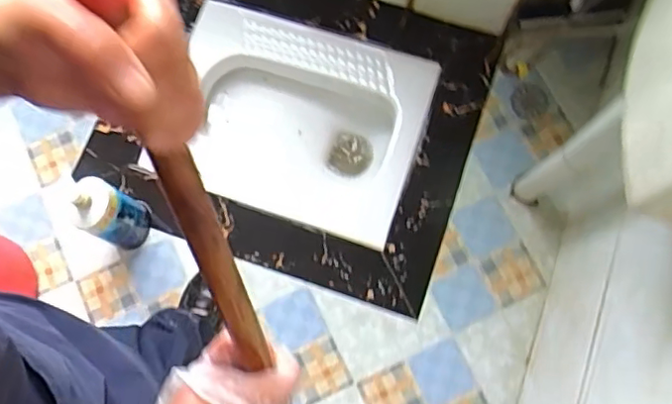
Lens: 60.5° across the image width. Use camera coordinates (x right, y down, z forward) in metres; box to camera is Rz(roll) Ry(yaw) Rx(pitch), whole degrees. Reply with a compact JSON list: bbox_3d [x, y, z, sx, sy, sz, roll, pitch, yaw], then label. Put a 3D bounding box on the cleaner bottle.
[{"bbox_3d":[-0.404,0.027,1.063,0.080,0.241,0.091,30,79,10],"label":"cleaner bottle"}]

